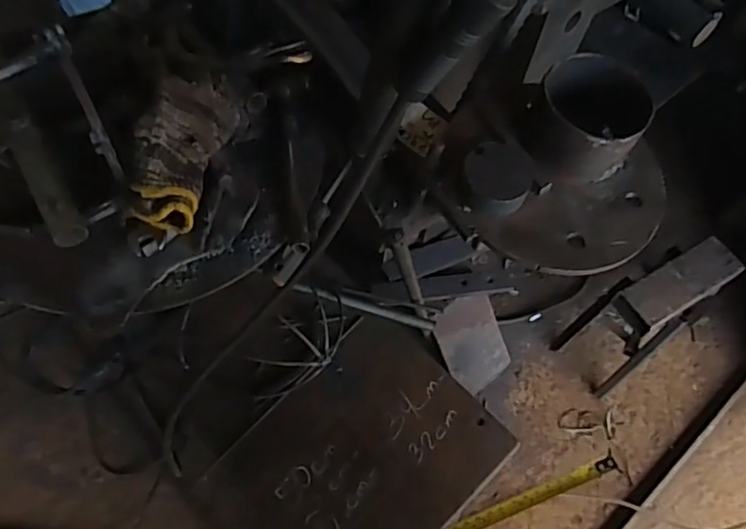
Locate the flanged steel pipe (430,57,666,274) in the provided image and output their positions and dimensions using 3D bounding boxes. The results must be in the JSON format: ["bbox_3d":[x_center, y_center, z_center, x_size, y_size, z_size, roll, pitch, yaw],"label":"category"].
[{"bbox_3d":[0.192,-0.113,0.626,0.239,0.103,0.228,34,65,14],"label":"flanged steel pipe"}]

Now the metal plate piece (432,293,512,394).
[{"bbox_3d":[0.221,0.176,1.310,0.146,0.237,0.013,-32,24,-15],"label":"metal plate piece"}]

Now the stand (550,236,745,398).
[{"bbox_3d":[0.627,0.108,1.382,0.315,0.303,0.171,-32,68,-19],"label":"stand"}]

